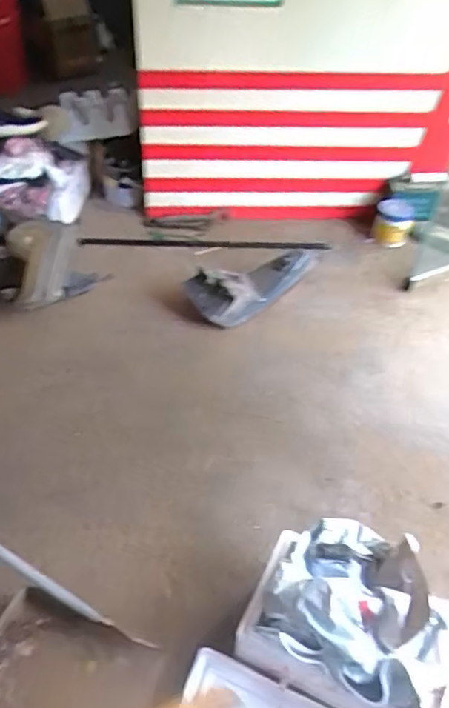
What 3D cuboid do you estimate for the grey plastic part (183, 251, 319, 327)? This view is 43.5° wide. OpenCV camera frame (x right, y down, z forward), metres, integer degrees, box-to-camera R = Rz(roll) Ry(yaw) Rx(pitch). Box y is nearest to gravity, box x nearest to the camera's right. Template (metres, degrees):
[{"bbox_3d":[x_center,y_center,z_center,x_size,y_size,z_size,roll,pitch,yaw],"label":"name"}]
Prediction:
[{"bbox_3d":[0.114,-0.239,1.721,0.459,0.130,0.177,-29,53,-27],"label":"grey plastic part"}]

